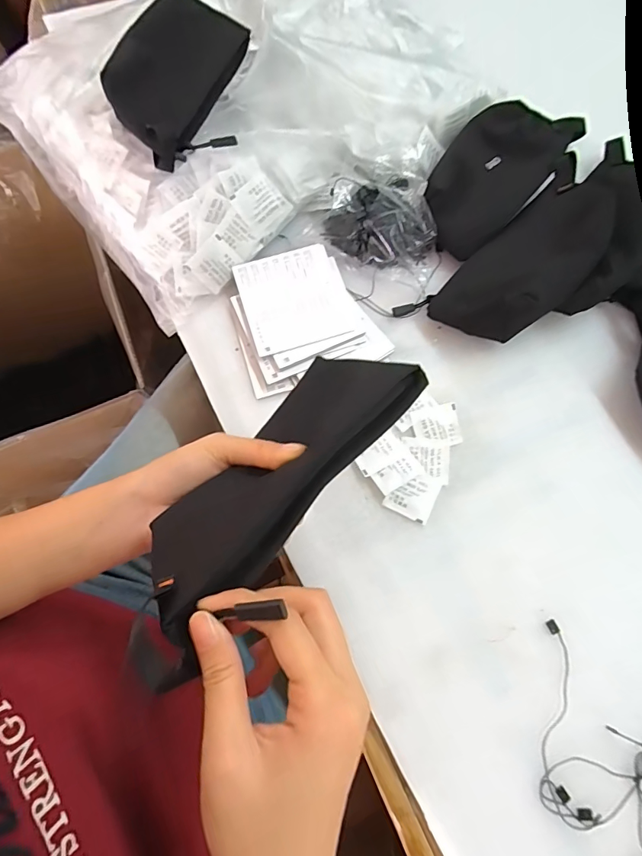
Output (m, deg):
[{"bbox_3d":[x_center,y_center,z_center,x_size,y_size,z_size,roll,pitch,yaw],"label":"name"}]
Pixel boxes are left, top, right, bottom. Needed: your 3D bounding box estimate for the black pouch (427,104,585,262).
[{"bbox_3d":[0.190,-0.270,0.460,0.117,0.033,0.205,37,79,9],"label":"black pouch"}]

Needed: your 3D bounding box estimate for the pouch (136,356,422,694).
[{"bbox_3d":[-0.032,0.031,0.256,0.080,0.019,0.208,23,62,44],"label":"pouch"}]

